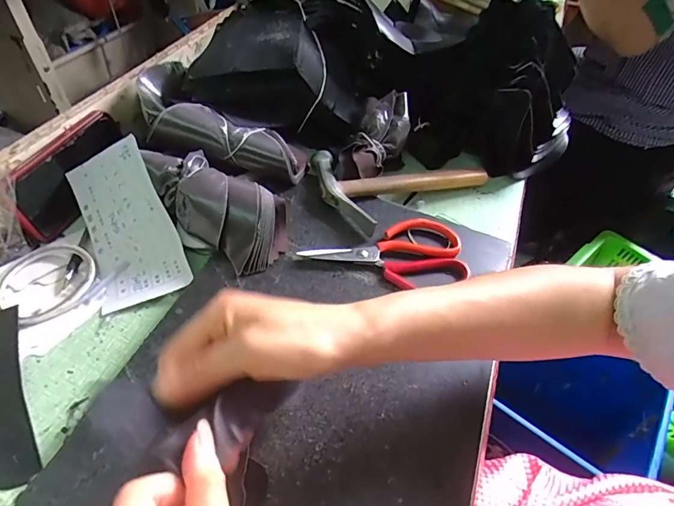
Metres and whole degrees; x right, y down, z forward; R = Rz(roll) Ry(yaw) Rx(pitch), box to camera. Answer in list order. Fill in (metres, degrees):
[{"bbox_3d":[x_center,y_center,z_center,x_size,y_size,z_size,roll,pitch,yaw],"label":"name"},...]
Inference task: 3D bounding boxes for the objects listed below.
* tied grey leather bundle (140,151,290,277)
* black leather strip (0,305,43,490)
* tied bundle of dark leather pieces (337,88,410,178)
[{"bbox_3d":[-0.129,-0.053,0.444,0.162,0.058,0.084,29,53,18],"label":"tied grey leather bundle"},{"bbox_3d":[-0.285,0.117,0.350,0.037,0.012,0.161,-21,54,-22],"label":"black leather strip"},{"bbox_3d":[0.047,-0.149,0.533,0.070,0.047,0.146,26,70,17],"label":"tied bundle of dark leather pieces"}]

